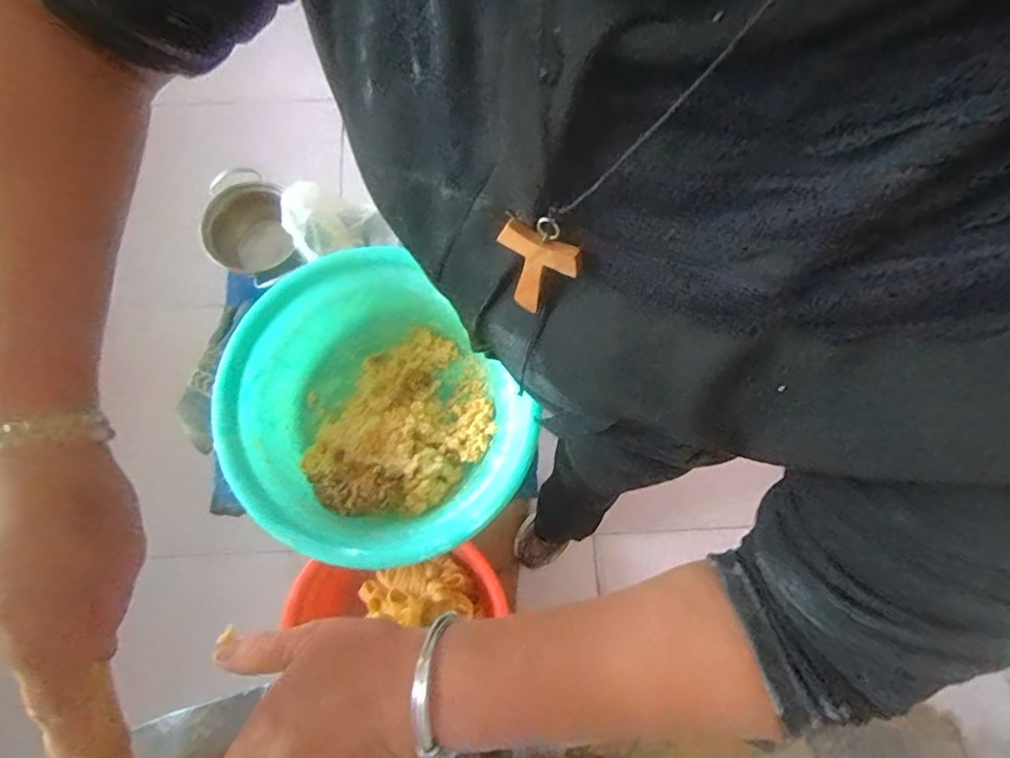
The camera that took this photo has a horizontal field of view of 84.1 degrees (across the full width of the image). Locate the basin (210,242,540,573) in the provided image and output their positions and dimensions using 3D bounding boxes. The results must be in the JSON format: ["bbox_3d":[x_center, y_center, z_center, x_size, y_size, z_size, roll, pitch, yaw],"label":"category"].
[{"bbox_3d":[-0.187,0.051,0.814,0.366,0.171,0.431,-39,80,-9],"label":"basin"}]

